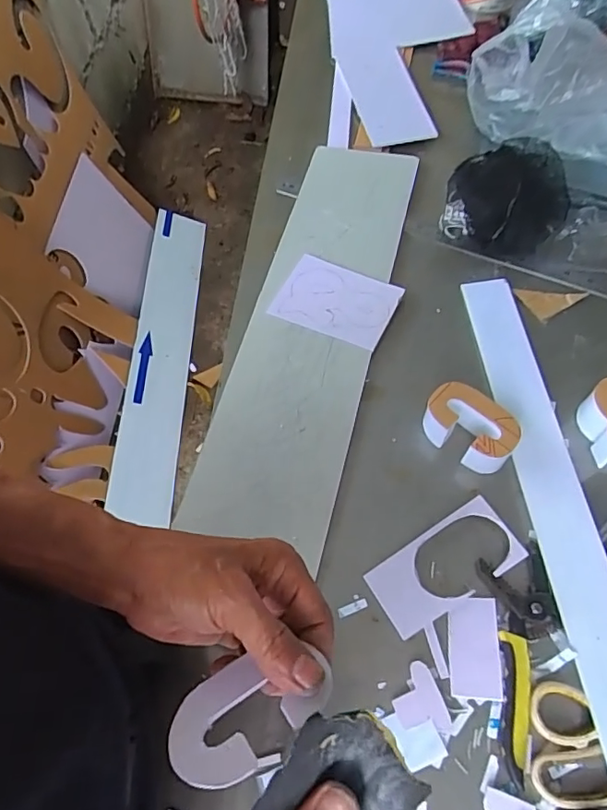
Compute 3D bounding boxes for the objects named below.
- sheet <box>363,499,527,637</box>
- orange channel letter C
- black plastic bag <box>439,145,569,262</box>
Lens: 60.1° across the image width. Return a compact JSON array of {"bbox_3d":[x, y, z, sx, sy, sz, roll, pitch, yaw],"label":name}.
[{"bbox_3d":[0.120,0.137,0.446,0.127,0.005,0.061,-32,62,-10],"label":"sheet"},{"bbox_3d":[0.155,0.021,0.489,0.084,0.045,0.048,37,69,19],"label":"orange channel letter C"},{"bbox_3d":[0.242,-0.247,0.613,0.132,0.061,0.144,24,65,13],"label":"black plastic bag"}]

